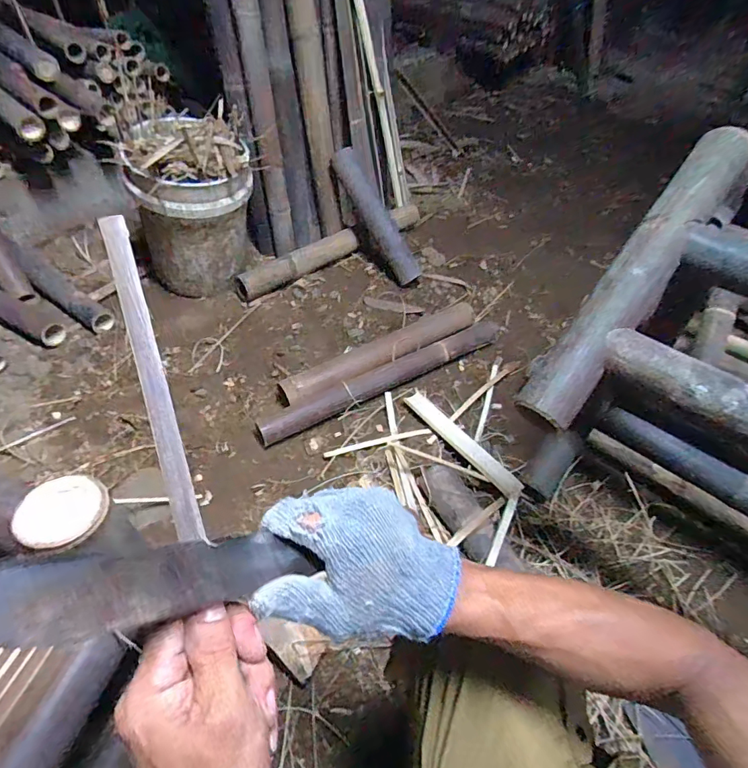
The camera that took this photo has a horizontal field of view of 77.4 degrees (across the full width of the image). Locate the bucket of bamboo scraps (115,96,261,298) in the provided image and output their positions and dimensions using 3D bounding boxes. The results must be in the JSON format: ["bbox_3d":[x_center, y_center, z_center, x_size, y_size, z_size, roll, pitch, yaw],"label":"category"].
[{"bbox_3d":[-0.473,-0.446,1.267,0.292,0.437,0.268,2,47,-3],"label":"bucket of bamboo scraps"}]

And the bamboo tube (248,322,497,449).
[{"bbox_3d":[0.051,-0.021,1.180,0.729,0.052,0.088,-23,53,-24],"label":"bamboo tube"}]

